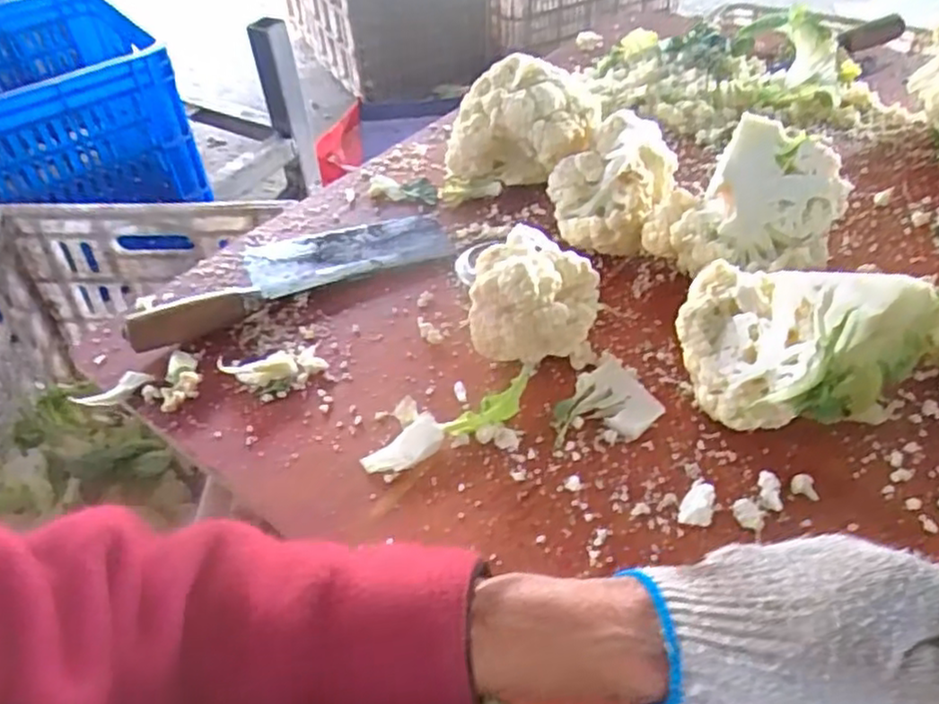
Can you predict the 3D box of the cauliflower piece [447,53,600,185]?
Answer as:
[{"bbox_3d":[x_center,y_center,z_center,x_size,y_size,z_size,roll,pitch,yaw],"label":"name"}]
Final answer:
[{"bbox_3d":[0.050,-0.199,0.660,0.137,0.104,0.088,14,48,18],"label":"cauliflower piece"}]

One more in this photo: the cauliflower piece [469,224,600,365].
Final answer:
[{"bbox_3d":[0.045,-0.034,0.497,0.082,0.079,0.071,4,45,9],"label":"cauliflower piece"}]

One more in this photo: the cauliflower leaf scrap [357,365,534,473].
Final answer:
[{"bbox_3d":[-0.012,0.045,0.456,0.119,0.019,0.031,-26,47,-3],"label":"cauliflower leaf scrap"}]

